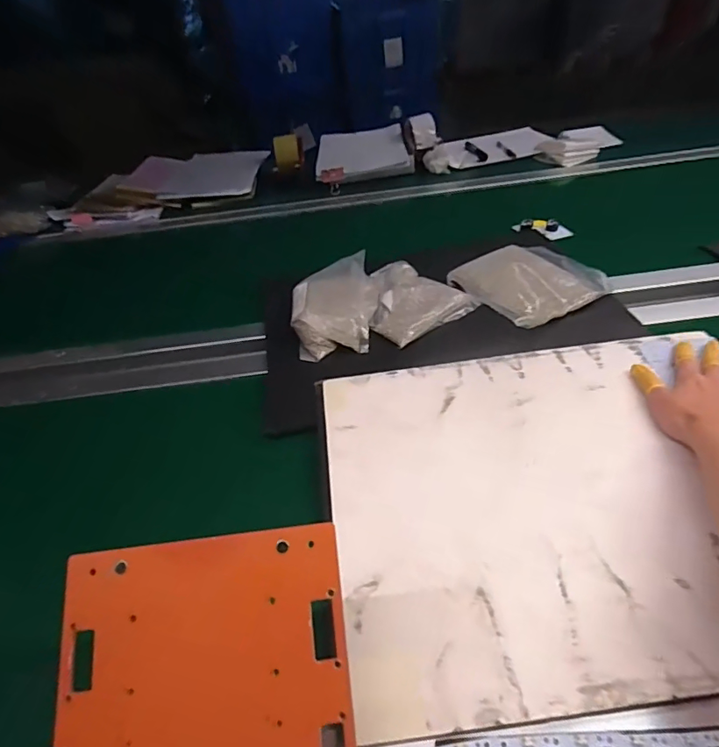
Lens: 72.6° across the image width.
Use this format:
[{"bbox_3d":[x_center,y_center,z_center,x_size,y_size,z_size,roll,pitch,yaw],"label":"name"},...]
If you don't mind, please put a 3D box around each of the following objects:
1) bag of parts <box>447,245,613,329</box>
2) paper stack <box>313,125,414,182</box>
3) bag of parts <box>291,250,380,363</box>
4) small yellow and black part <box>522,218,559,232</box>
[{"bbox_3d":[0.246,-0.134,0.714,0.167,0.028,0.169,-24,45,-17],"label":"bag of parts"},{"bbox_3d":[0.005,-0.534,1.178,0.220,0.043,0.280,-7,42,1],"label":"paper stack"},{"bbox_3d":[-0.037,-0.099,0.695,0.119,0.053,0.164,-6,42,2],"label":"bag of parts"},{"bbox_3d":[0.325,-0.269,0.881,0.063,0.013,0.024,18,46,25],"label":"small yellow and black part"}]

